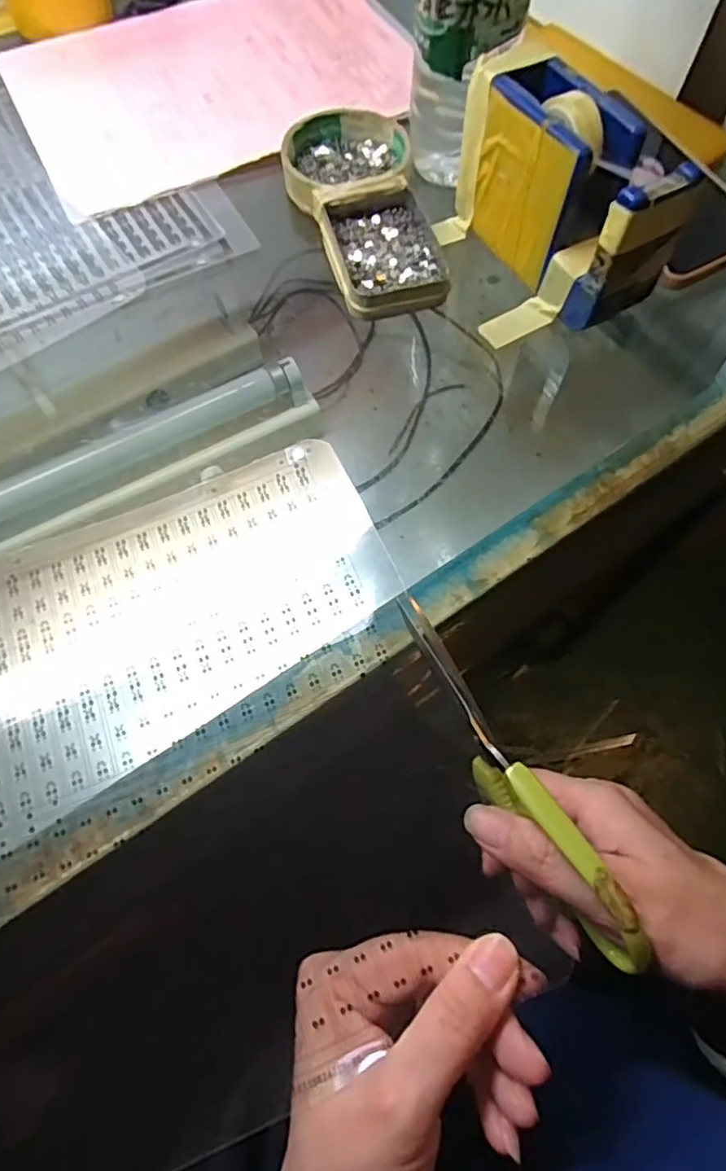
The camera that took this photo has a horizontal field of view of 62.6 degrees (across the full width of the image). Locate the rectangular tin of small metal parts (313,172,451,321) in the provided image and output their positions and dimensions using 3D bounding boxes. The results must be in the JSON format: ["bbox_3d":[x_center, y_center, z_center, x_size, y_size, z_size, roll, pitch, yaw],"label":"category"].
[{"bbox_3d":[0.012,-0.203,0.359,0.066,0.019,0.096,-12,67,-5],"label":"rectangular tin of small metal parts"}]

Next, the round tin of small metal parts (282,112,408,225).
[{"bbox_3d":[-0.011,-0.277,0.394,0.080,0.023,0.089,-8,66,-3],"label":"round tin of small metal parts"}]

